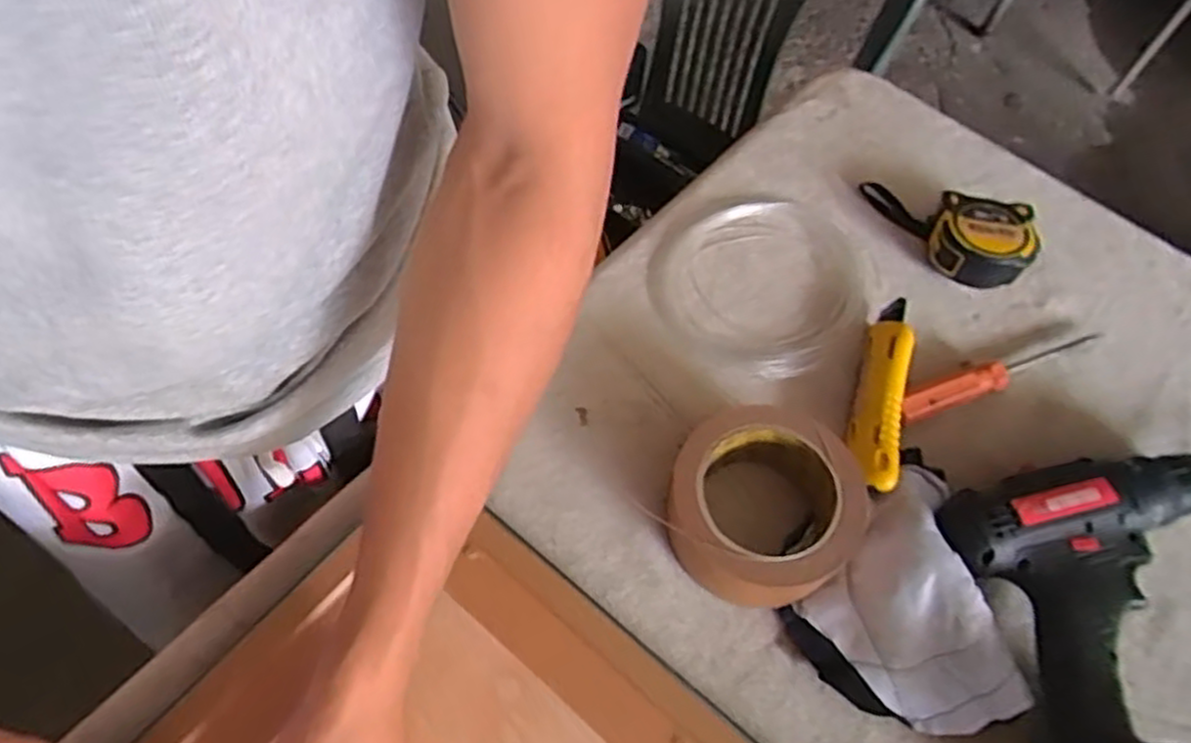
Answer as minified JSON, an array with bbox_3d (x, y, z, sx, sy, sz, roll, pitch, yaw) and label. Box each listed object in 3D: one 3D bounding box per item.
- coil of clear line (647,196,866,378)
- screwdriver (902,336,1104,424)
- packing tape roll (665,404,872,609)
[{"bbox_3d":[0.123,-0.067,0.559,0.169,0.014,0.138,-34,68,-19],"label":"coil of clear line"},{"bbox_3d":[0.277,0.001,0.524,0.173,0.016,0.018,-17,63,-12],"label":"screwdriver"},{"bbox_3d":[0.096,0.079,0.453,0.105,0.059,0.108,1,61,-2],"label":"packing tape roll"}]

